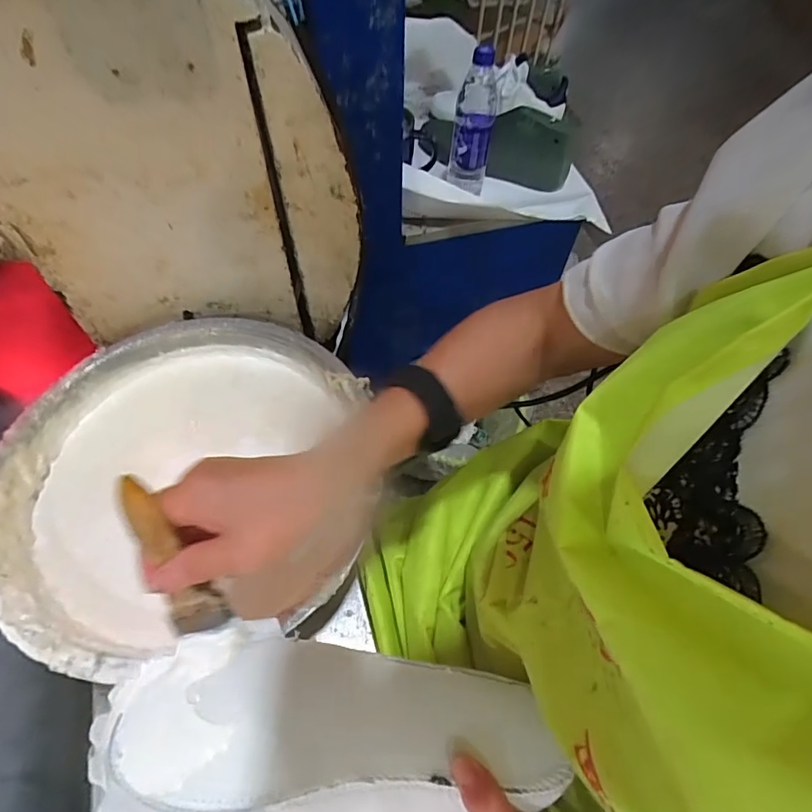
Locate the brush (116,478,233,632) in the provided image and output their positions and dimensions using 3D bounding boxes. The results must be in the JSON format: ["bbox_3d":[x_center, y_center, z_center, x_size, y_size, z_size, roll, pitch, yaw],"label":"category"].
[{"bbox_3d":[-0.135,0.088,0.286,0.028,0.111,0.009,-21,26,-14],"label":"brush"}]

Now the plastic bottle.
[{"bbox_3d":[0.106,-0.439,0.797,0.064,0.241,0.056,5,57,3],"label":"plastic bottle"}]

